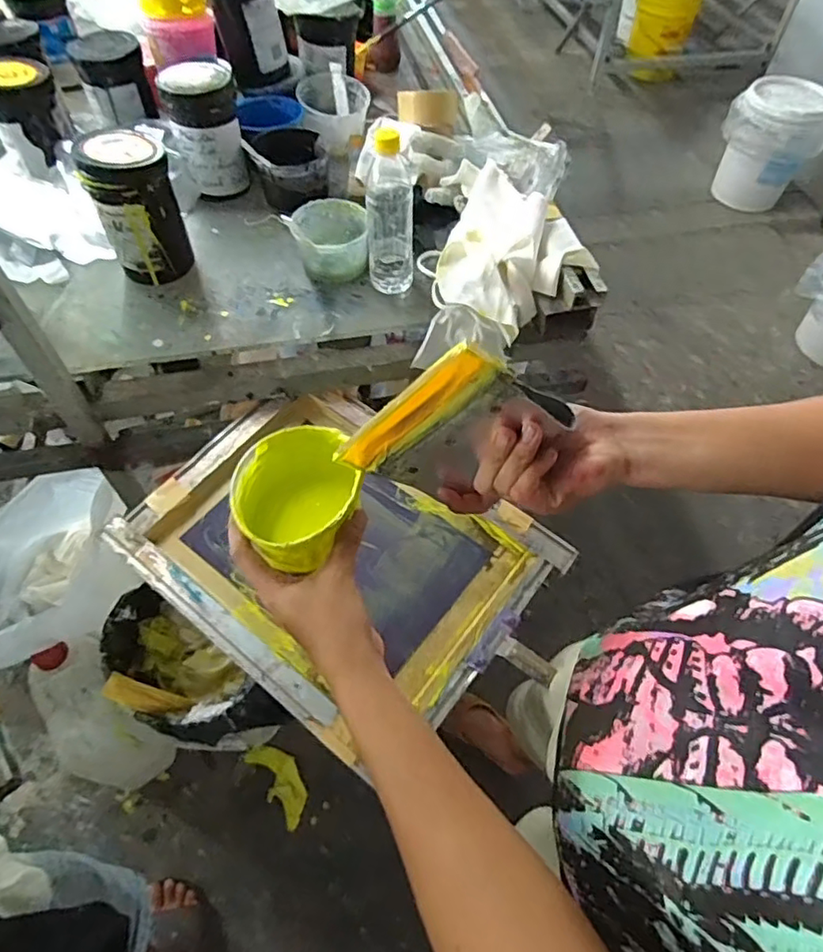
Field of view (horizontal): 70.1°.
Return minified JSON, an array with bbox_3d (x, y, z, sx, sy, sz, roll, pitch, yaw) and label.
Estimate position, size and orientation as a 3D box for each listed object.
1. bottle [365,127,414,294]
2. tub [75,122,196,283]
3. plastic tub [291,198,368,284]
[{"bbox_3d":[-0.027,-0.348,0.776,0.063,0.199,0.052,-4,57,-5],"label":"bottle"},{"bbox_3d":[-0.374,-0.365,0.806,0.102,0.169,0.094,1,56,-1],"label":"tub"},{"bbox_3d":[-0.118,-0.349,0.865,0.107,0.061,0.107,-5,57,-5],"label":"plastic tub"}]

